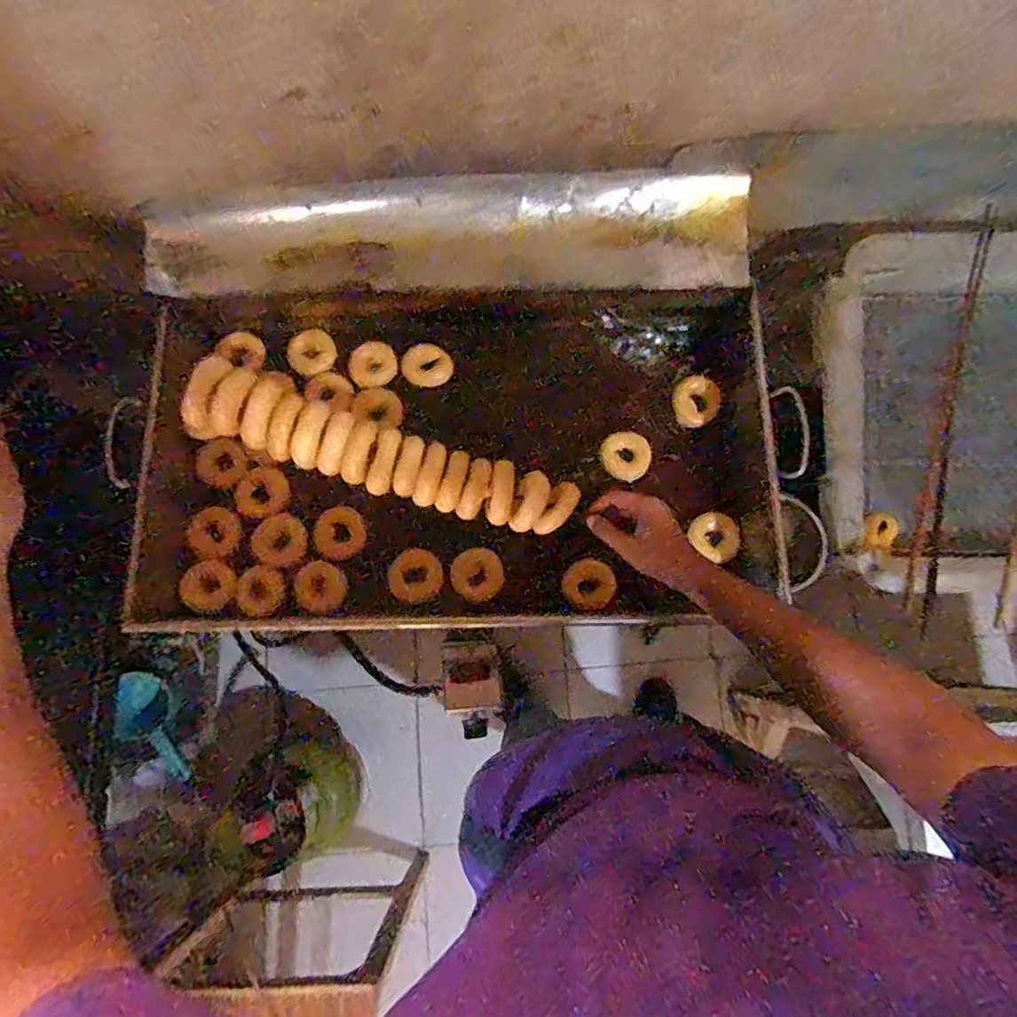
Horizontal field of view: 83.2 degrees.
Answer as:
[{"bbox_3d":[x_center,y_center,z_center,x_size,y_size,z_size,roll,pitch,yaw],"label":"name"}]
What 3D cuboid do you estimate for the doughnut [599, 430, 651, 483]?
[{"bbox_3d":[0.180,-0.080,0.870,0.069,0.023,0.074,0,78,0],"label":"doughnut"}]

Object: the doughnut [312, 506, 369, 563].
[{"bbox_3d":[-0.255,0.037,0.870,0.072,0.020,0.080,-14,79,-3],"label":"doughnut"}]

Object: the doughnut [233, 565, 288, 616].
[{"bbox_3d":[-0.362,0.118,0.833,0.079,0.027,0.067,6,78,1],"label":"doughnut"}]

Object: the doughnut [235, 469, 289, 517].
[{"bbox_3d":[-0.371,-0.024,0.867,0.081,0.023,0.068,-2,78,-1],"label":"doughnut"}]

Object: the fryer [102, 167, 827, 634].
[{"bbox_3d":[-0.079,-0.141,0.836,0.909,0.217,0.581,-6,78,-2],"label":"fryer"}]

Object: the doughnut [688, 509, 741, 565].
[{"bbox_3d":[0.309,0.041,0.845,0.069,0.028,0.074,0,78,0],"label":"doughnut"}]

